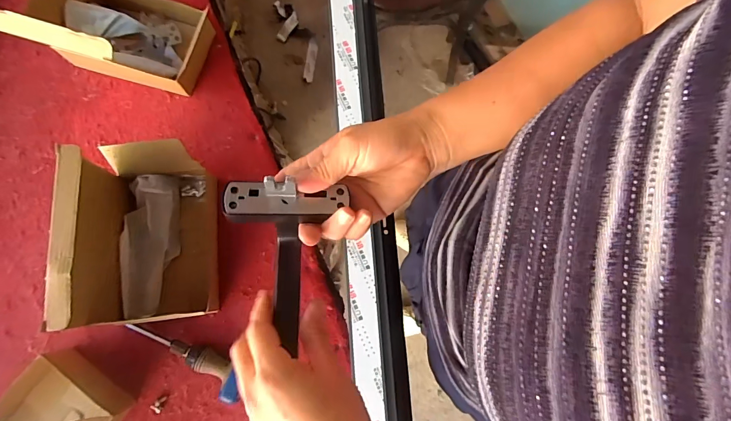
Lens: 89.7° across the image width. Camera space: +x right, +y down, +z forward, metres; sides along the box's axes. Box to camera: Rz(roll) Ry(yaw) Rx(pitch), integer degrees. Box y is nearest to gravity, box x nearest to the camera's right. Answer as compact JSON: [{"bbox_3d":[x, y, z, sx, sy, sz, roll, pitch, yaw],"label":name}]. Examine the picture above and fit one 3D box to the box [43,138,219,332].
[{"bbox_3d":[-0.267,0.021,0.431,0.123,0.153,0.201,-5,78,0],"label":"box"}]

